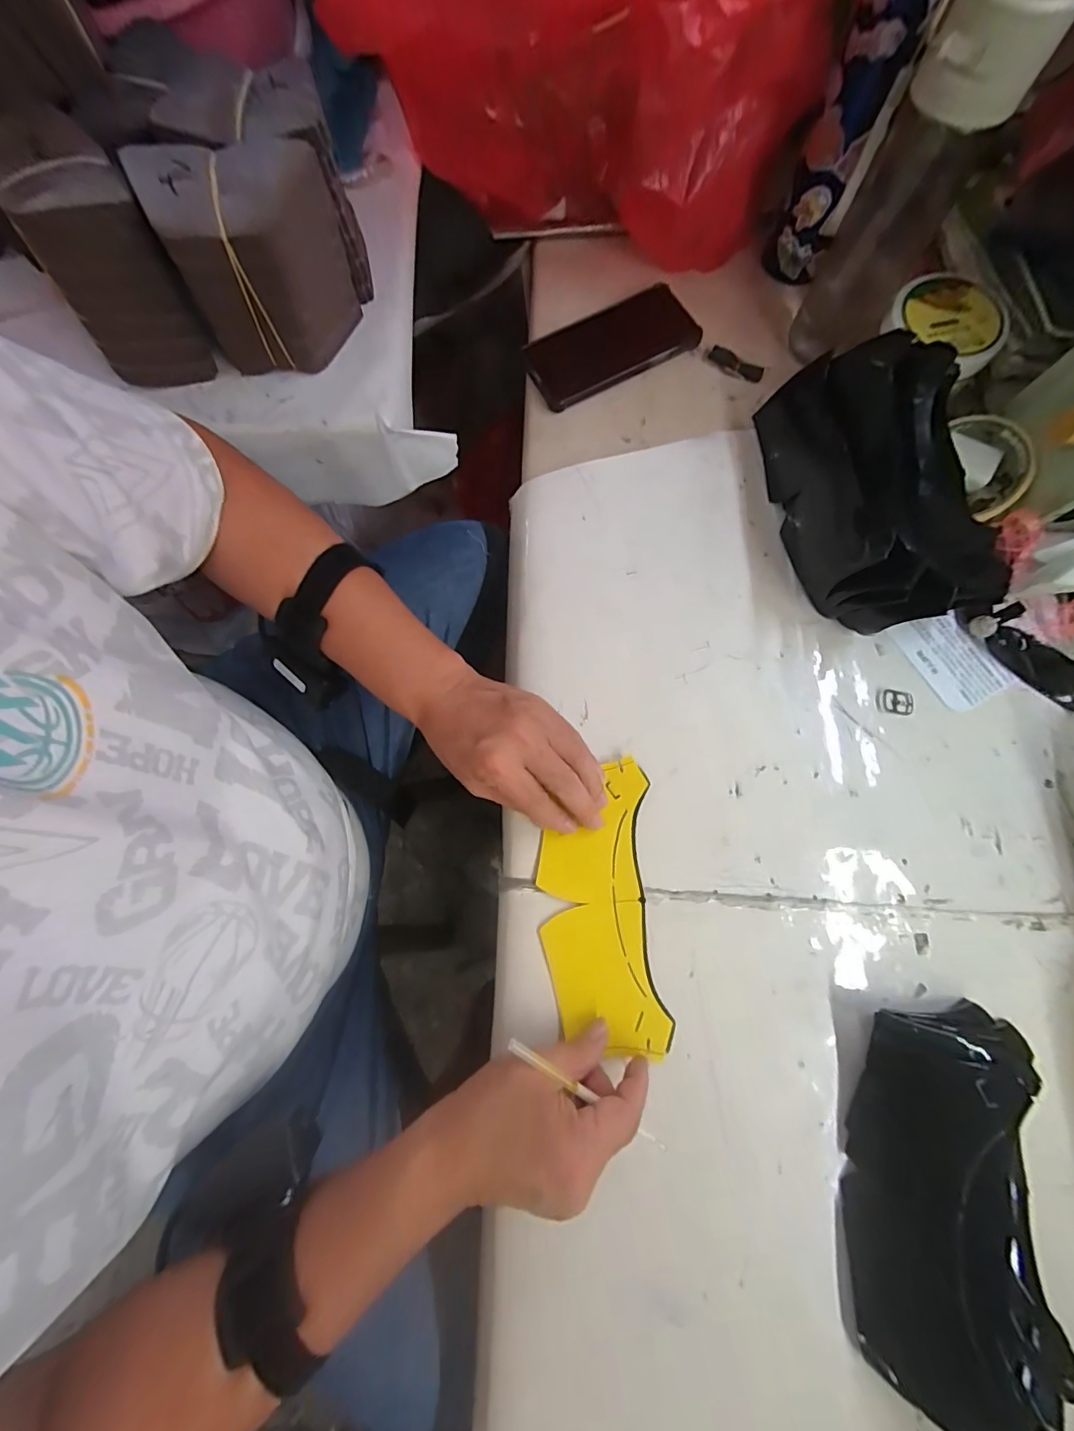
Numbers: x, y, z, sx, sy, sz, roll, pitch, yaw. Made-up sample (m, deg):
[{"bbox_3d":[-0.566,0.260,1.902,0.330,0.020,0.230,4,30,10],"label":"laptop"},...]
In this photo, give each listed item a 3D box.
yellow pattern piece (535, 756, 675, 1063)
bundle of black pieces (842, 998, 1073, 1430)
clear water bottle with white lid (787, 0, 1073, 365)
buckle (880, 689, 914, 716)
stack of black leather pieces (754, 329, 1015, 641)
[{"bbox_3d":[0.047,0.138,0.360,0.087,0.008,0.202,0,77,2],"label":"yellow pattern piece"},{"bbox_3d":[0.259,0.299,0.297,0.116,0.044,0.204,0,76,2],"label":"bundle of black pieces"},{"bbox_3d":[0.290,-0.410,0.384,0.074,0.225,0.072,34,80,9],"label":"clear water bottle with white lid"},{"bbox_3d":[0.296,-0.011,0.393,0.026,0.004,0.021,7,77,4],"label":"buckle"},{"bbox_3d":[0.273,-0.183,0.388,0.111,0.092,0.227,-9,76,0],"label":"stack of black leather pieces"}]

